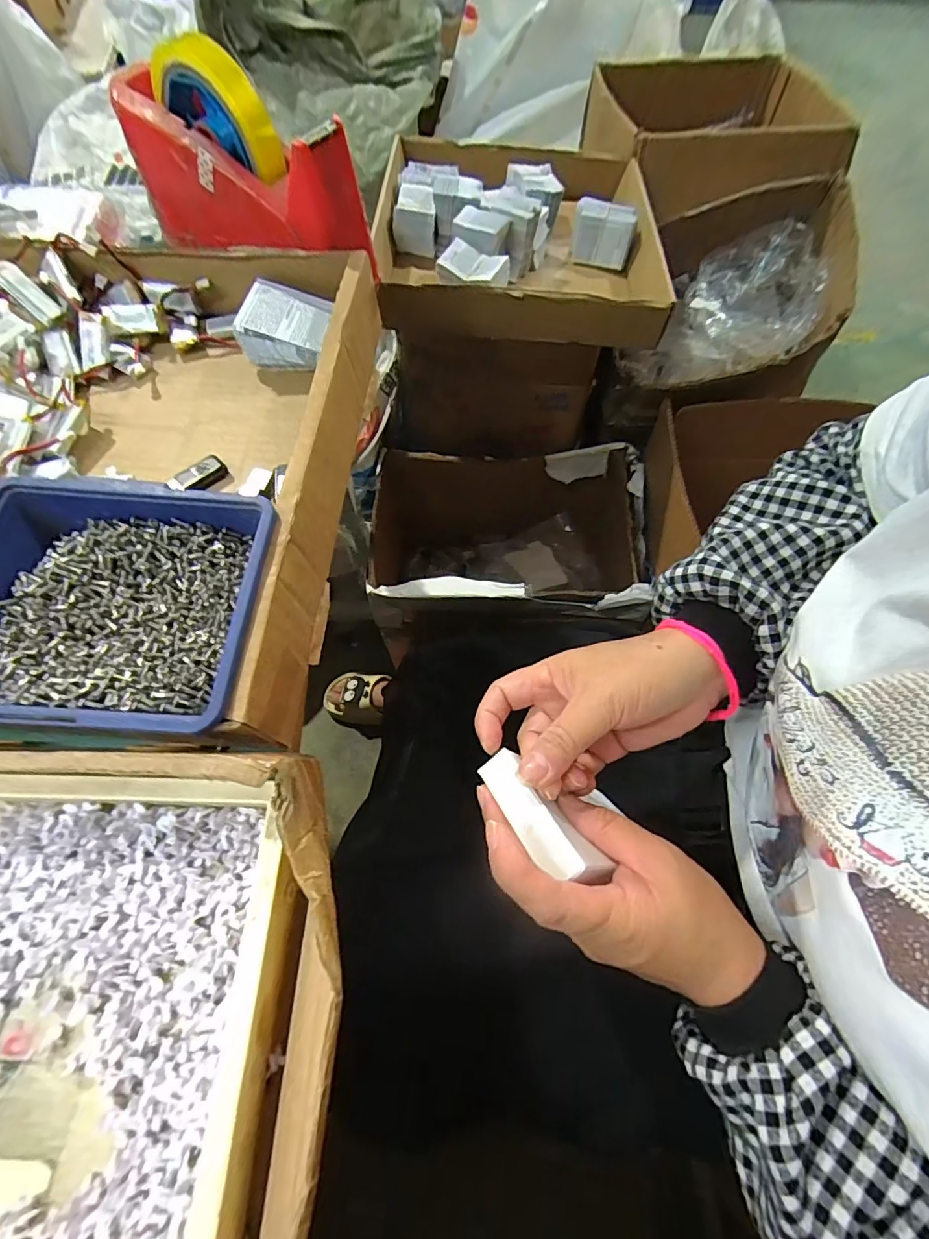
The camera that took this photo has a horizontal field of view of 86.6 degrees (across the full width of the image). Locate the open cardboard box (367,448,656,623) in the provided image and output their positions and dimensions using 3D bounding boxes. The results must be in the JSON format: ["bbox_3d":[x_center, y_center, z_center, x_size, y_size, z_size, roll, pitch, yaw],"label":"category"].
[{"bbox_3d":[0.074,-0.096,0.895,0.424,0.281,0.296,-1,65,-1],"label":"open cardboard box"}]

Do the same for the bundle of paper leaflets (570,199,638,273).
[{"bbox_3d":[0.193,-0.540,0.692,0.085,0.056,0.064,15,66,7],"label":"bundle of paper leaflets"}]

